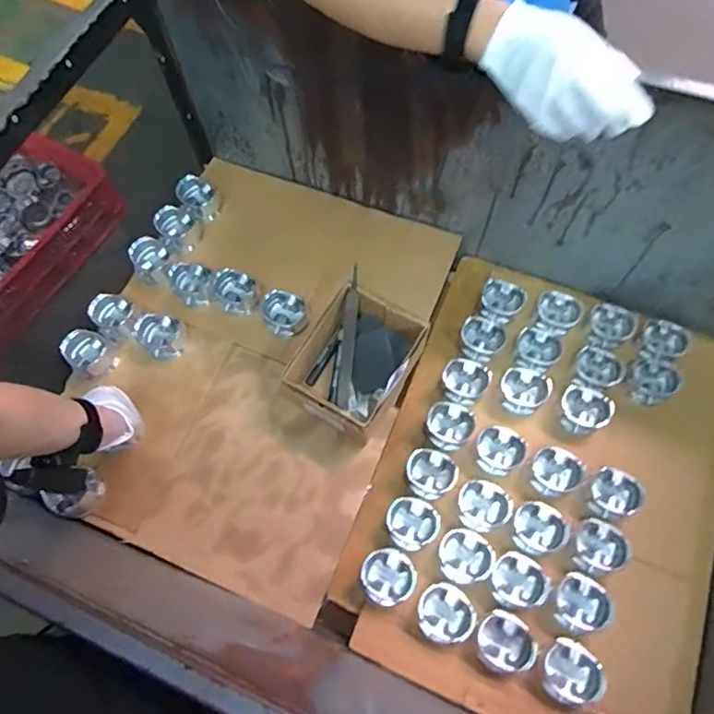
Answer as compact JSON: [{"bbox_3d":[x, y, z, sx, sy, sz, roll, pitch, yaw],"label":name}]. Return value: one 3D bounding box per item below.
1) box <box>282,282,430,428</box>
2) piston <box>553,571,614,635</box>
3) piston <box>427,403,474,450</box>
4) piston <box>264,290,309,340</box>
[{"bbox_3d":[-0.003,0.009,0.807,0.165,0.103,0.198,30,70,15],"label":"box"},{"bbox_3d":[0.323,0.358,0.746,0.074,0.042,0.077,20,67,11],"label":"piston"},{"bbox_3d":[0.152,0.115,0.840,0.079,0.040,0.076,-1,65,2],"label":"piston"},{"bbox_3d":[-0.118,-0.072,0.869,0.070,0.041,0.078,-19,66,-6],"label":"piston"}]

